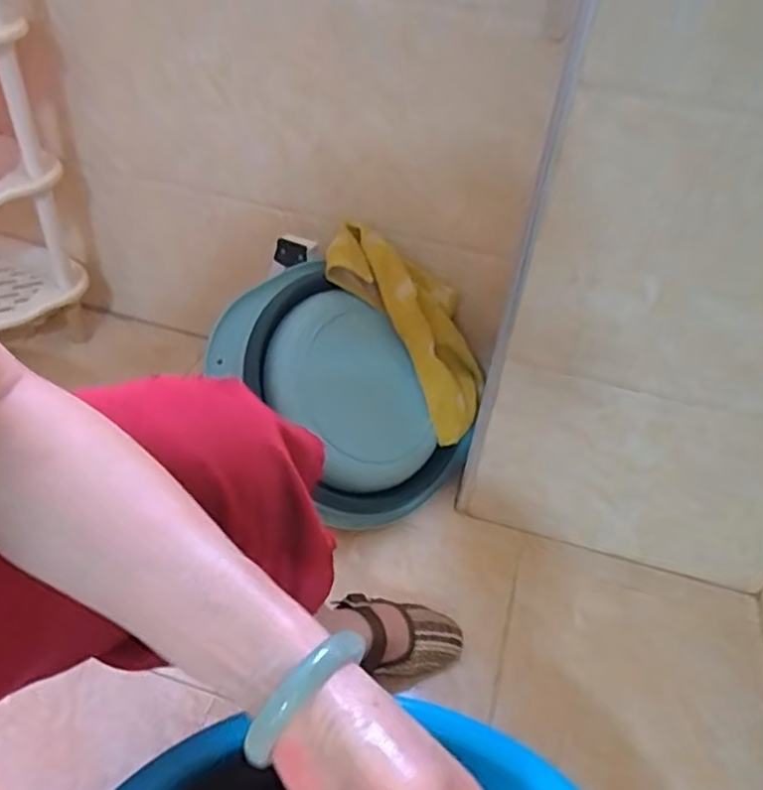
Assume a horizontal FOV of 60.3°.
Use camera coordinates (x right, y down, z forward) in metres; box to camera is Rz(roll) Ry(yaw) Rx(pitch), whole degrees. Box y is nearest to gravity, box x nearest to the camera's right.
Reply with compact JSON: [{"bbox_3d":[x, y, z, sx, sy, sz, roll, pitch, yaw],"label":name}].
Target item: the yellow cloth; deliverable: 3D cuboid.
[{"bbox_3d":[0.058,-0.104,0.941,0.327,0.078,0.130,55,47,-12],"label":"yellow cloth"}]

